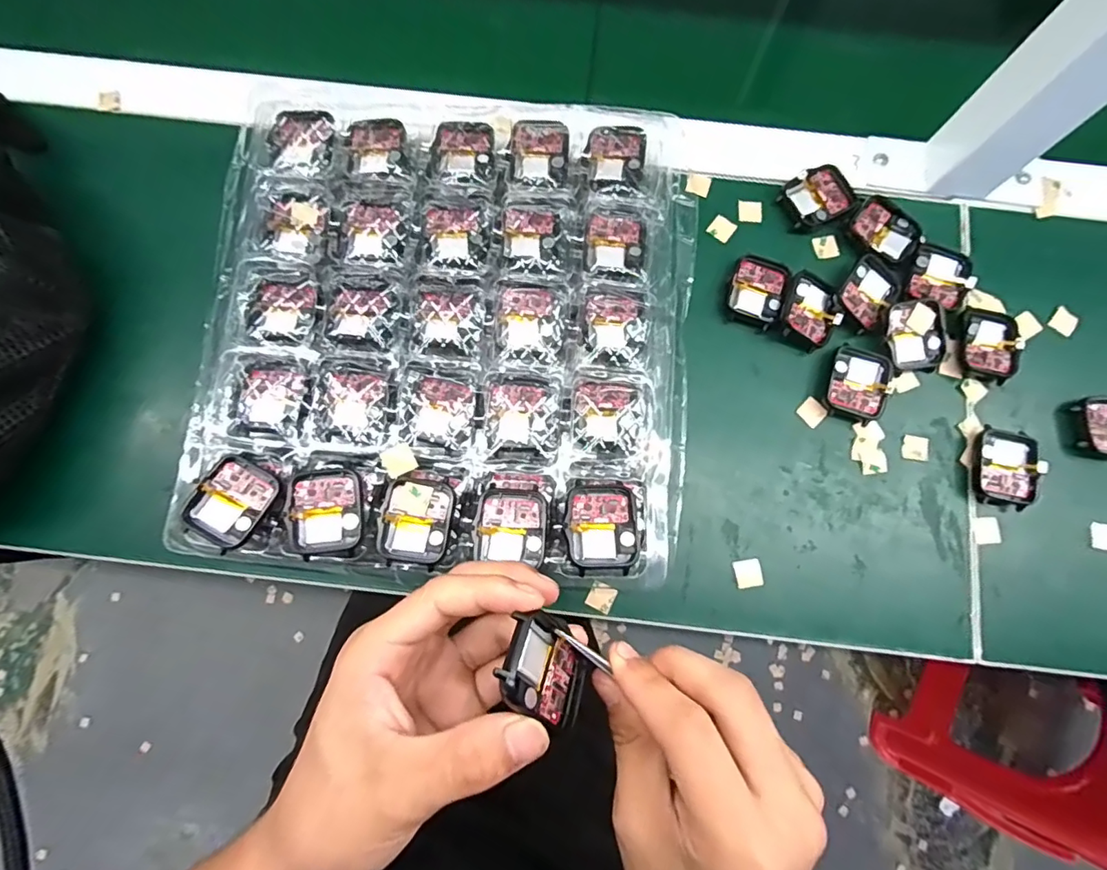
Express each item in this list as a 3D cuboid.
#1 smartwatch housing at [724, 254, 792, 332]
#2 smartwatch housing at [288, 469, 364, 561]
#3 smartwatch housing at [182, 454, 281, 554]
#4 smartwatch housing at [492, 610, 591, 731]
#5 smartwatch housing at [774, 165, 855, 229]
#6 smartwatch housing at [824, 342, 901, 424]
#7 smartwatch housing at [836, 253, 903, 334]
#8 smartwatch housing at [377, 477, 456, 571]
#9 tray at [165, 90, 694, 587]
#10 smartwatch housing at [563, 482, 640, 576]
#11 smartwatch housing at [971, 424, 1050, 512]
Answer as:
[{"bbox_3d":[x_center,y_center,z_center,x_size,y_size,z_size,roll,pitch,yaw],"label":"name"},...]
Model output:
[{"bbox_3d":[0.131,-0.093,0.335,0.035,0.011,0.043,19,80,3],"label":"smartwatch housing"},{"bbox_3d":[-0.120,0.040,0.273,0.035,0.007,0.043,-8,80,-1],"label":"smartwatch housing"},{"bbox_3d":[-0.170,0.037,0.273,0.036,0.007,0.042,27,81,5],"label":"smartwatch housing"},{"bbox_3d":[-0.002,0.094,0.208,0.006,0.049,0.039,-19,36,32],"label":"smartwatch housing"},{"bbox_3d":[0.177,-0.161,0.349,0.043,0.010,0.038,-26,81,-5],"label":"smartwatch housing"},{"bbox_3d":[0.191,-0.032,0.324,0.040,0.010,0.045,25,81,5],"label":"smartwatch housing"},{"bbox_3d":[0.201,-0.091,0.329,0.034,0.006,0.045,36,81,6],"label":"smartwatch housing"},{"bbox_3d":[-0.073,0.047,0.275,0.036,0.006,0.046,8,80,1],"label":"smartwatch housing"},{"bbox_3d":[-0.058,-0.067,0.313,0.265,0.046,0.286,5,80,1],"label":"tray"},{"bbox_3d":[0.026,0.048,0.271,0.038,0.008,0.045,2,80,0],"label":"smartwatch housing"},{"bbox_3d":[0.276,0.019,0.317,0.037,0.012,0.047,16,80,3],"label":"smartwatch housing"}]

